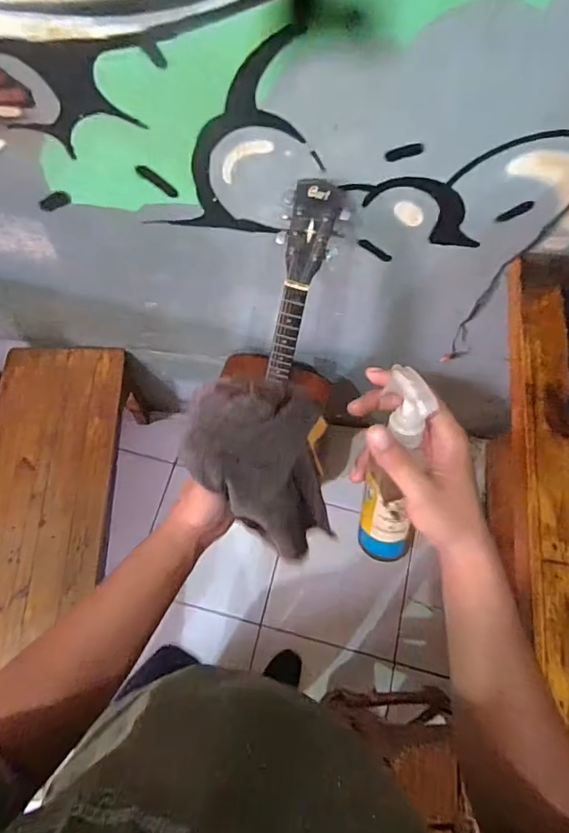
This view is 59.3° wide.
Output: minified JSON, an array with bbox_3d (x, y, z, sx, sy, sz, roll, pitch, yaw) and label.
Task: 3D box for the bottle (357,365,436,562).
[{"bbox_3d":[0.090,0.051,0.401,0.040,0.187,0.035,0,34,-3],"label":"bottle"}]

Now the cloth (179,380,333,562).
[{"bbox_3d":[0.000,0.058,0.473,0.048,0.265,0.113,21,66,32],"label":"cloth"}]

